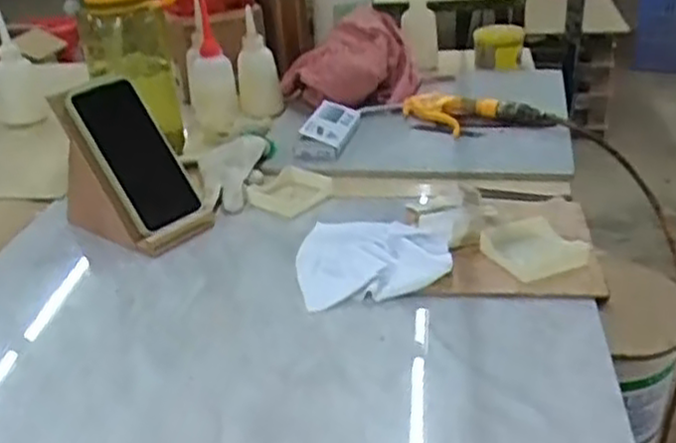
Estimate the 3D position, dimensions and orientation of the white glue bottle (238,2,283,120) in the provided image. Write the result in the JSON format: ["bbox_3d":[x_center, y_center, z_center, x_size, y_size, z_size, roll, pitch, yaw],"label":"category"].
[{"bbox_3d":[-0.119,-0.226,1.116,0.063,0.143,0.042,-7,27,-4],"label":"white glue bottle"}]

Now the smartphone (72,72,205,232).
[{"bbox_3d":[-0.211,-0.072,0.800,0.079,0.167,0.012,-32,4,-42],"label":"smartphone"}]

